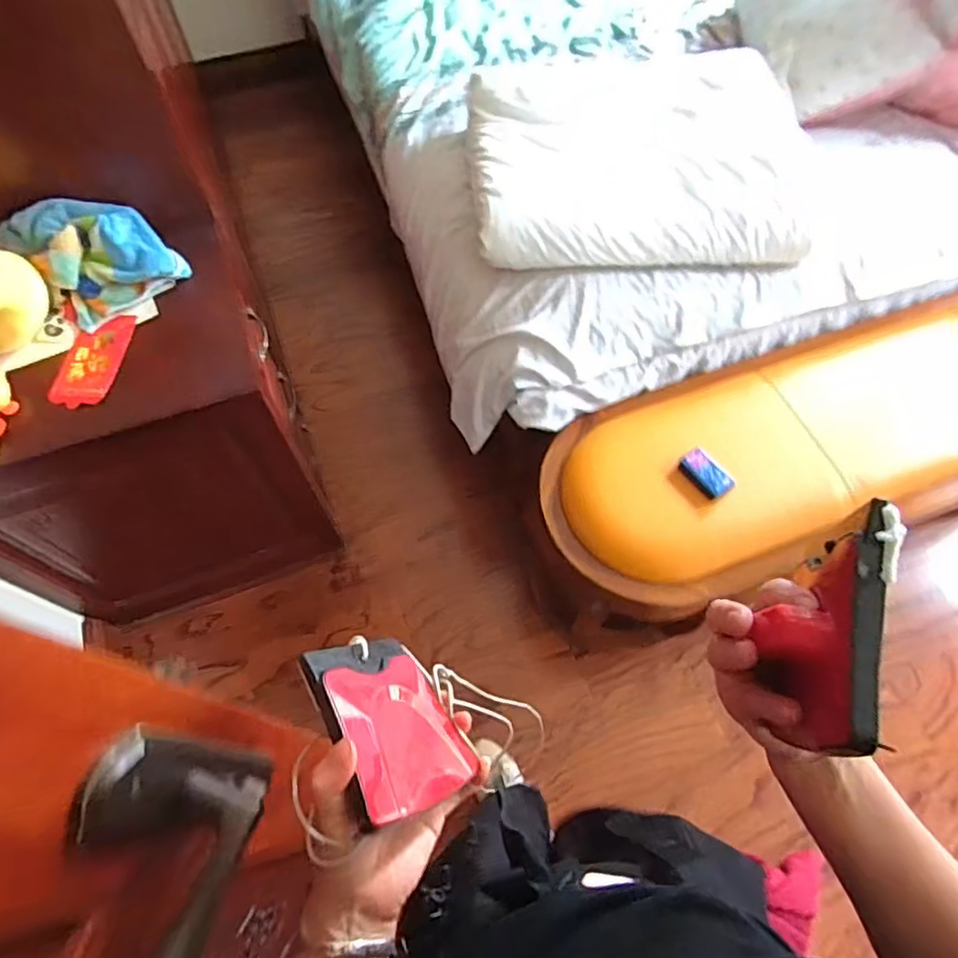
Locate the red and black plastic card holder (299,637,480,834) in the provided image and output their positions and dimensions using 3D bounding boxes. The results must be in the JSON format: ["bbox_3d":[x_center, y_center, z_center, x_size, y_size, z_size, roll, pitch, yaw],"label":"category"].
[{"bbox_3d":[-0.054,0.154,0.395,0.012,0.115,0.110,-43,66,16],"label":"red and black plastic card holder"}]

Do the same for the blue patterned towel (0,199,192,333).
[{"bbox_3d":[-0.625,-0.372,1.001,0.189,0.116,0.201,39,70,19],"label":"blue patterned towel"}]

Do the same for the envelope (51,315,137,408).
[{"bbox_3d":[-0.614,-0.190,0.964,0.085,0.007,0.172,7,63,-2],"label":"envelope"}]

